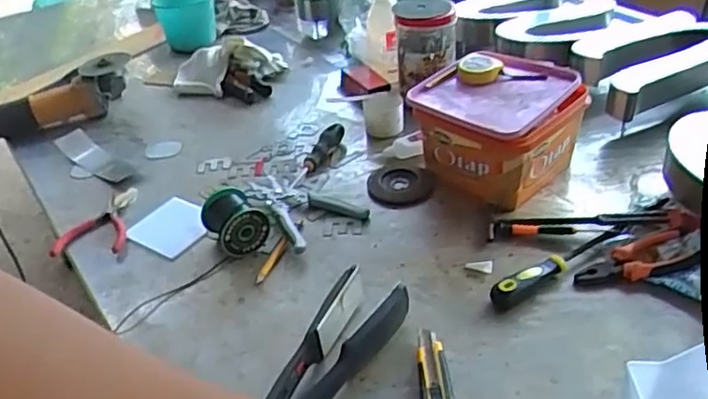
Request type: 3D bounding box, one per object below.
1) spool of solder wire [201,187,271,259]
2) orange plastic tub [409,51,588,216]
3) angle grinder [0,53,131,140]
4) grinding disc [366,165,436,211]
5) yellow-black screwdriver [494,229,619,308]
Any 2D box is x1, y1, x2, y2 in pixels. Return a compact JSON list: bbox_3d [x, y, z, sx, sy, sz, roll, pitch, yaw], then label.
[{"bbox_3d":[-0.166,0.030,0.912,0.067,0.067,0.085,-30,43,-31],"label":"spool of solder wire"},{"bbox_3d":[0.212,-0.109,0.998,0.206,0.140,0.192,27,46,36],"label":"orange plastic tub"},{"bbox_3d":[-0.560,-0.177,1.221,0.307,0.108,0.085,-22,39,-23],"label":"angle grinder"},{"bbox_3d":[0.071,-0.026,1.004,0.099,0.018,0.105,-3,36,2],"label":"grinding disc"},{"bbox_3d":[0.253,0.077,0.829,0.209,0.027,0.026,-25,40,-26],"label":"yellow-black screwdriver"}]

